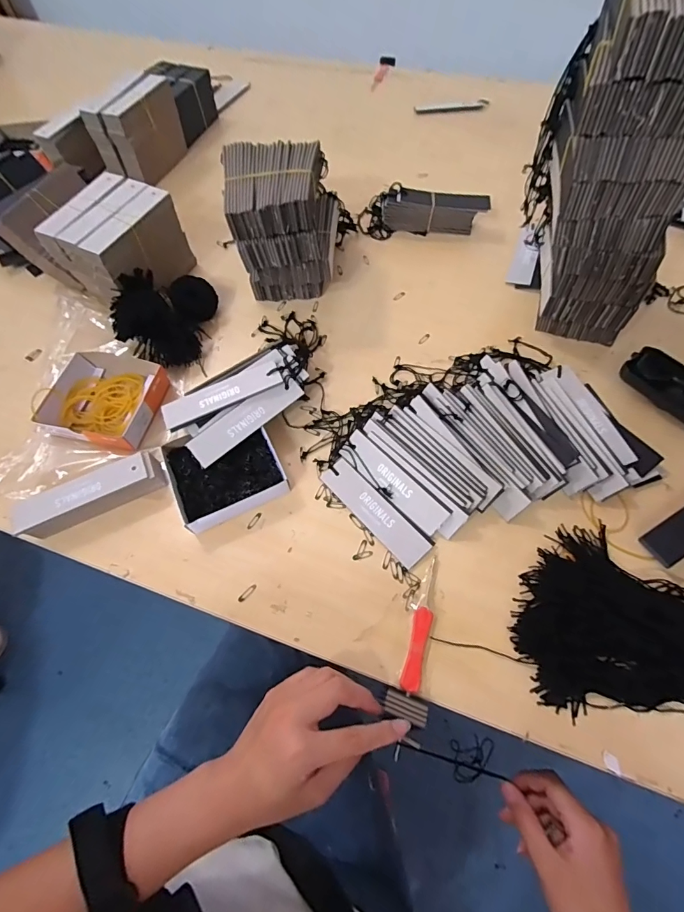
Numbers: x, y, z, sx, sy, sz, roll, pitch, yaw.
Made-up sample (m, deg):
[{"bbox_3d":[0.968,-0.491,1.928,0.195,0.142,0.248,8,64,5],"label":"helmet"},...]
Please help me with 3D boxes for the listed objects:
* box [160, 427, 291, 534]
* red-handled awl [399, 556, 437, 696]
[{"bbox_3d":[-0.117,0.016,0.424,0.104,0.027,0.098,-22,63,-9],"label":"box"},{"bbox_3d":[0.070,0.143,0.358,0.015,0.006,0.109,14,63,10],"label":"red-handled awl"}]

